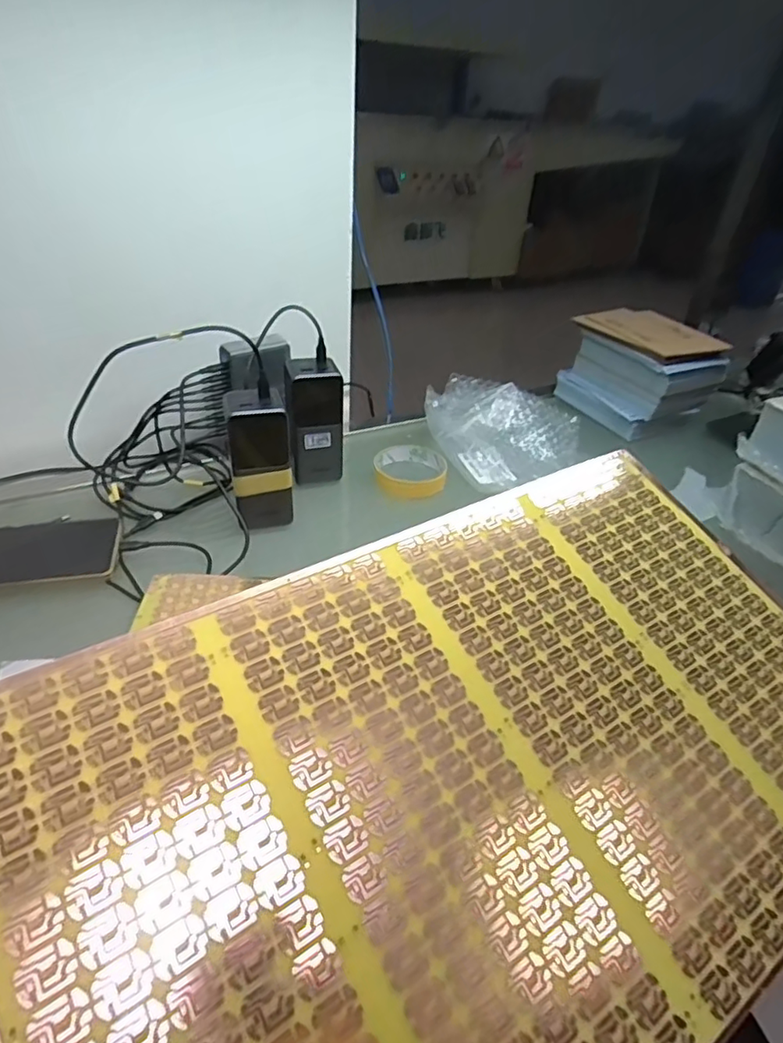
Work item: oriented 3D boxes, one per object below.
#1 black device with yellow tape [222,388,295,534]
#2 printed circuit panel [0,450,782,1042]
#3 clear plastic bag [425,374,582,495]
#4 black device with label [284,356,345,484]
[{"bbox_3d":[-0.125,-0.057,0.563,0.057,0.126,0.045,-11,40,-20],"label":"black device with yellow tape"},{"bbox_3d":[0.062,0.119,0.301,0.449,0.009,0.274,-20,62,-29],"label":"printed circuit panel"},{"bbox_3d":[0.137,-0.119,0.732,0.179,0.059,0.173,-21,43,-30],"label":"clear plastic bag"},{"bbox_3d":[-0.081,-0.104,0.626,0.060,0.122,0.051,-2,37,-8],"label":"black device with label"}]

